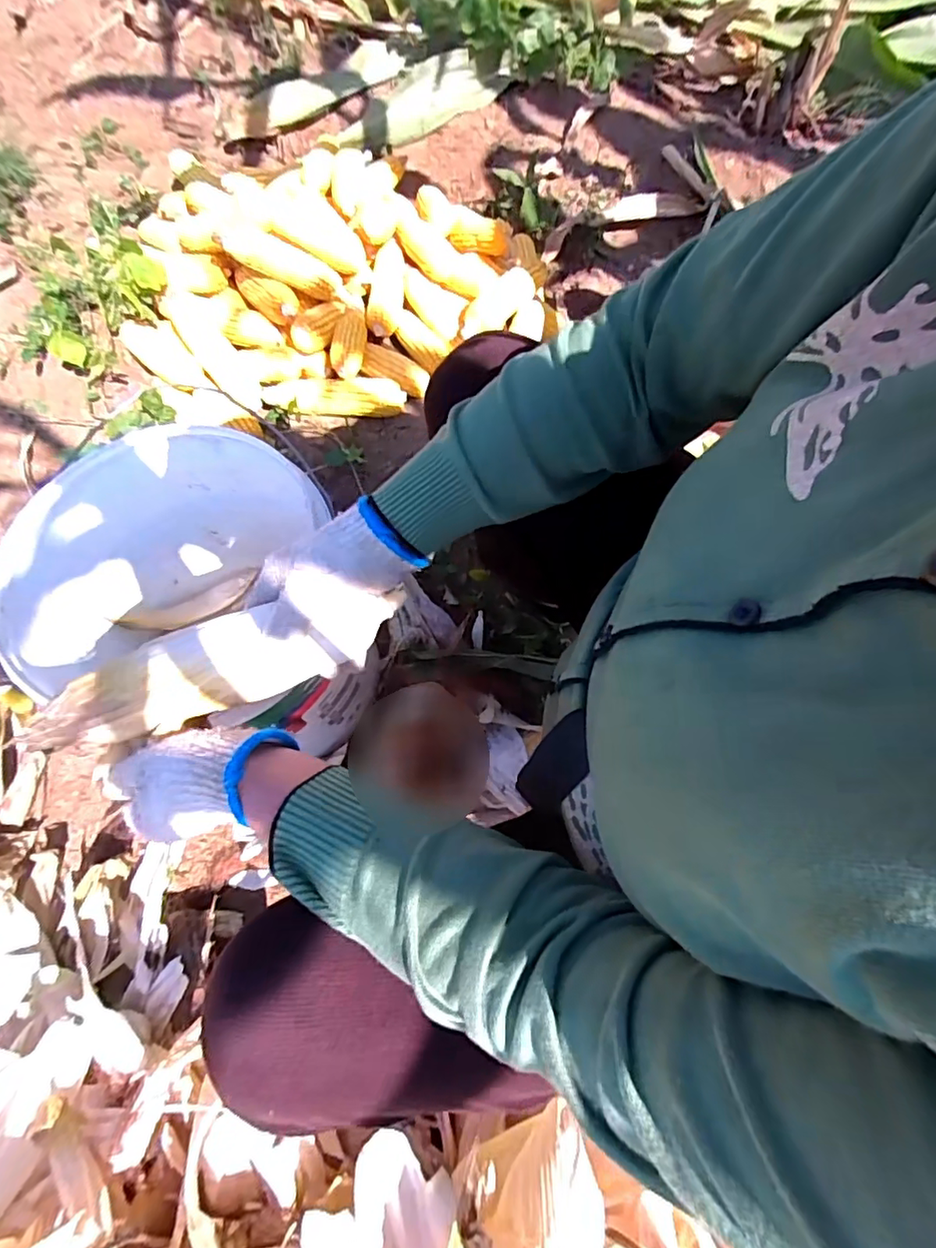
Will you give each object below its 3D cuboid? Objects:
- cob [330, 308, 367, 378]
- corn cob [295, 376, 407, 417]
[{"bbox_3d":[-0.185,-0.447,0.879,0.049,0.040,0.132,2,68,-1],"label":"cob"},{"bbox_3d":[-0.187,-0.359,0.889,0.174,0.052,0.059,7,68,1],"label":"corn cob"}]

